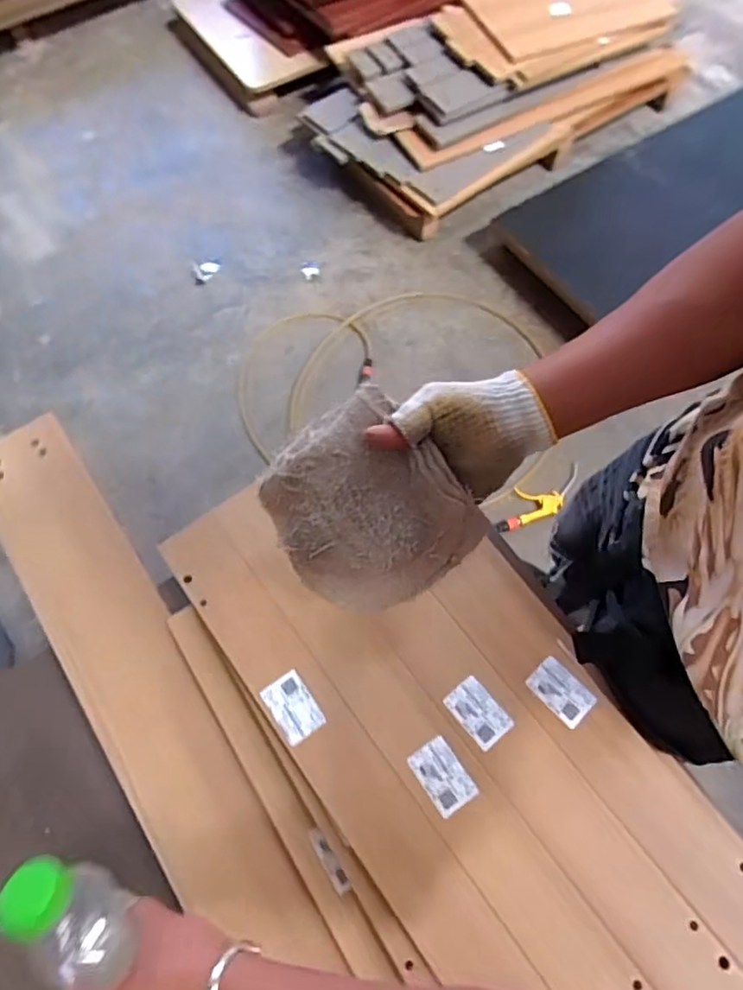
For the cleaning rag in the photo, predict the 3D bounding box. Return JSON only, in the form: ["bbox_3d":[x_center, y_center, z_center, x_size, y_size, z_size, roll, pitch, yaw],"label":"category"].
[{"bbox_3d":[-0.005,0.013,0.486,0.130,0.085,0.146,-35,76,-12],"label":"cleaning rag"}]

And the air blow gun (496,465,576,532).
[{"bbox_3d":[0.402,0.016,1.485,0.229,0.031,0.088,-35,74,10],"label":"air blow gun"}]

